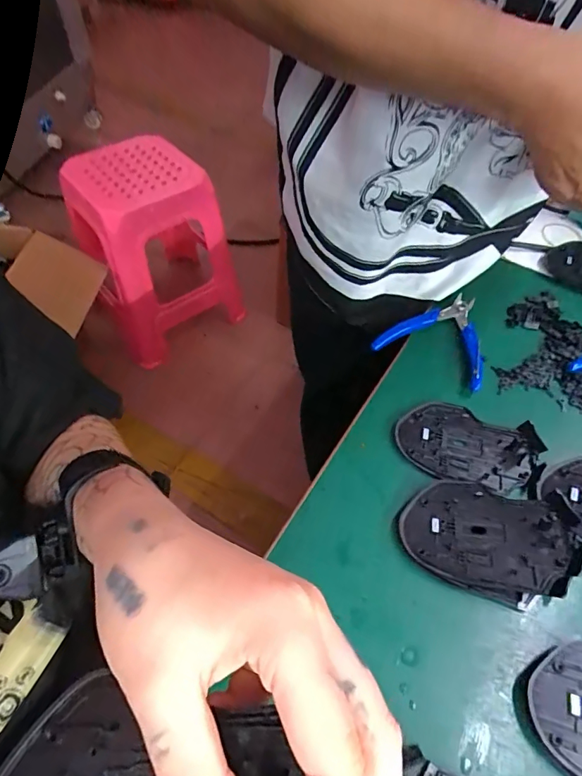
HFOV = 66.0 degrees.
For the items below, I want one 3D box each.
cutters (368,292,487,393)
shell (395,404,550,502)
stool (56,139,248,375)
[{"bbox_3d":[0.154,-0.058,0.455,0.105,0.012,0.111,27,58,16],"label":"cutters"},{"bbox_3d":[0.149,0.050,0.381,0.113,0.019,0.072,18,56,10],"label":"shell"},{"bbox_3d":[-0.381,-0.388,1.254,0.339,0.450,0.365,-26,61,-21],"label":"stool"}]

